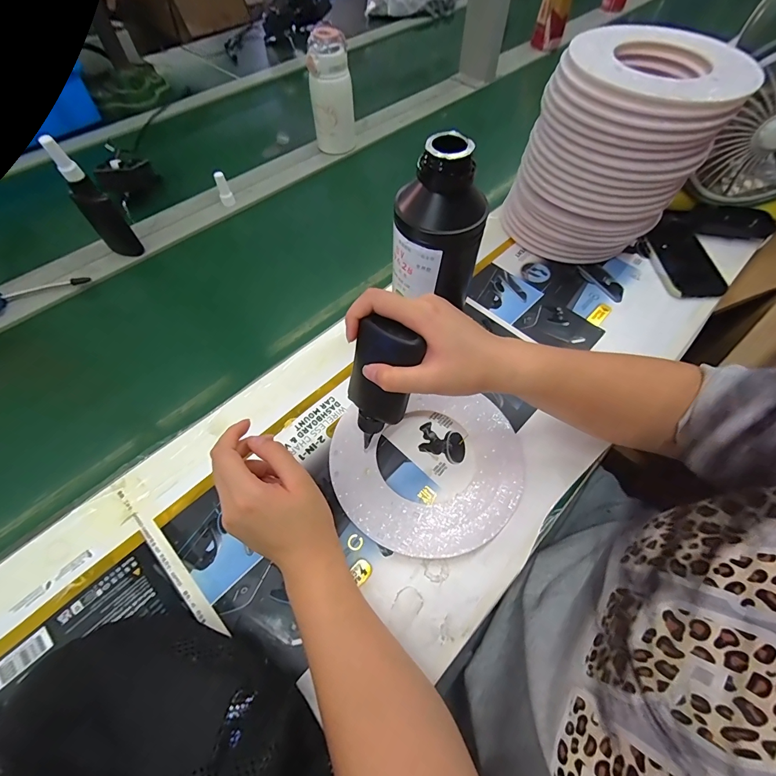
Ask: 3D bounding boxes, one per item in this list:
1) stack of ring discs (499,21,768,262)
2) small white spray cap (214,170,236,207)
[{"bbox_3d":[0.283,-0.292,0.489,0.187,0.213,0.185,30,63,15],"label":"stack of ring discs"},{"bbox_3d":[-0.265,-0.322,0.609,0.021,0.054,0.016,-23,62,-14],"label":"small white spray cap"}]

